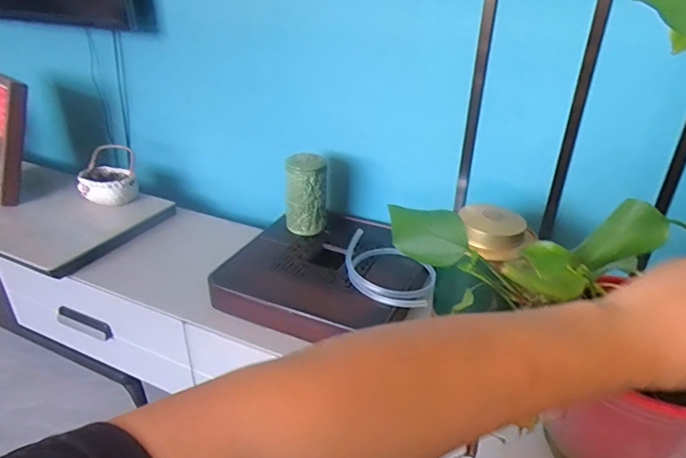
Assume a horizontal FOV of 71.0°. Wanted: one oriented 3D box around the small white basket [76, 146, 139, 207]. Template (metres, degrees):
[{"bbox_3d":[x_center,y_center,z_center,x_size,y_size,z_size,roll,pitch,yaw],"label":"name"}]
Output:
[{"bbox_3d":[-0.602,-0.136,1.231,0.134,0.116,0.131,-10,34,-20],"label":"small white basket"}]

